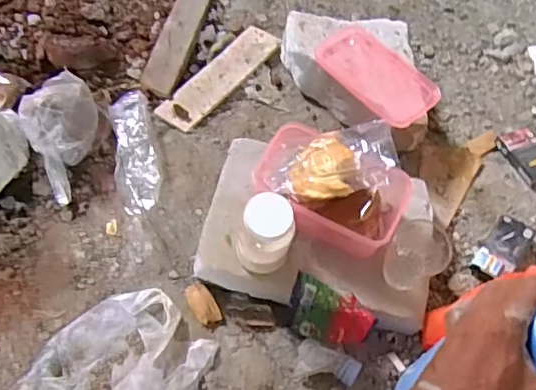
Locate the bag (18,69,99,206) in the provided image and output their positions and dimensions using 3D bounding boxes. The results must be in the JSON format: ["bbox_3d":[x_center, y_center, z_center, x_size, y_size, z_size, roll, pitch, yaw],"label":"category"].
[{"bbox_3d":[-0.294,-0.093,0.834,0.106,0.084,0.174,-20,64,-15],"label":"bag"}]

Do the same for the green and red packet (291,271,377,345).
[{"bbox_3d":[0.077,0.145,0.700,0.103,0.083,0.018,17,34,15],"label":"green and red packet"}]

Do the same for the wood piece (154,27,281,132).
[{"bbox_3d":[-0.076,-0.198,0.939,0.066,0.012,0.244,36,64,15],"label":"wood piece"}]

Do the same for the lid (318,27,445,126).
[{"bbox_3d":[0.162,-0.184,0.862,0.111,0.017,0.188,-37,69,-22],"label":"lid"}]

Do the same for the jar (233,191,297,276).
[{"bbox_3d":[-0.005,0.051,0.682,0.064,0.113,0.055,2,60,-3],"label":"jar"}]

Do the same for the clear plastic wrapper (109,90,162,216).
[{"bbox_3d":[-0.197,-0.065,0.850,0.061,0.040,0.211,-9,61,-9],"label":"clear plastic wrapper"}]

